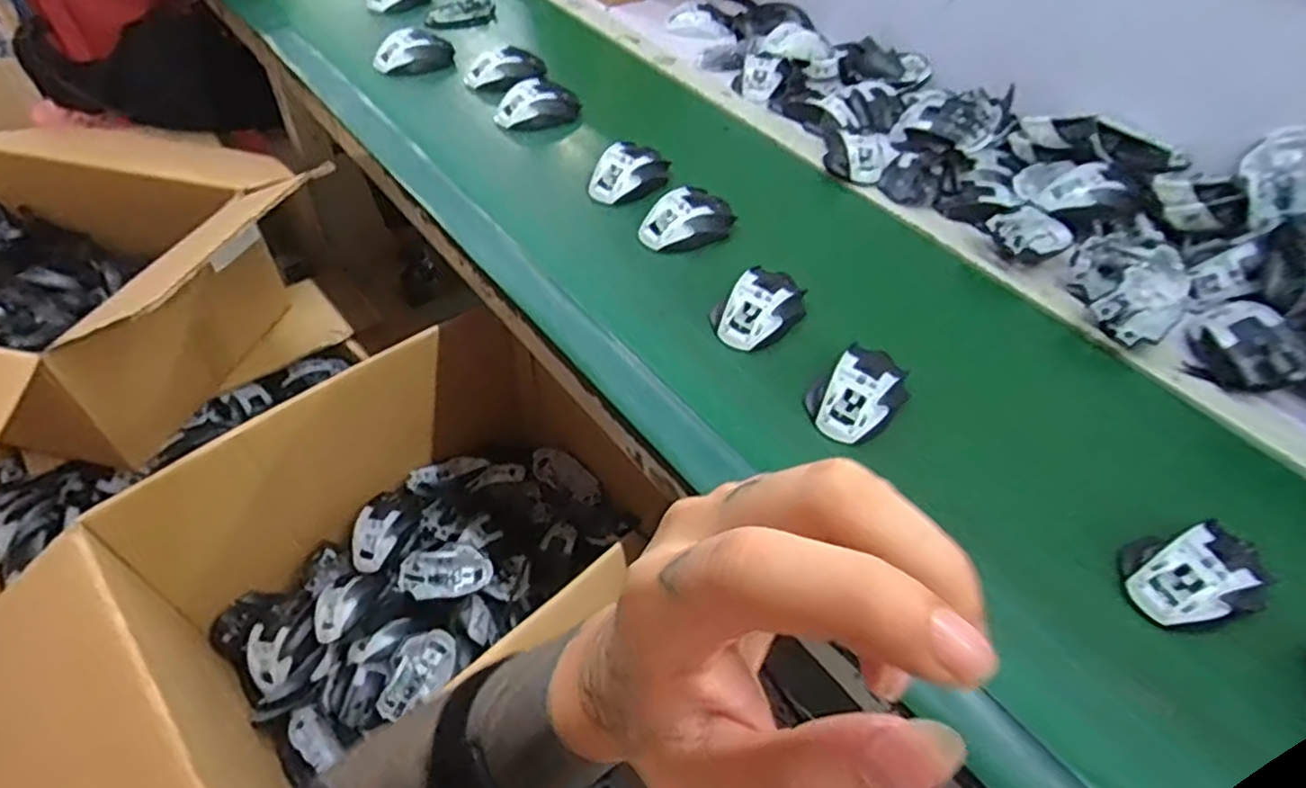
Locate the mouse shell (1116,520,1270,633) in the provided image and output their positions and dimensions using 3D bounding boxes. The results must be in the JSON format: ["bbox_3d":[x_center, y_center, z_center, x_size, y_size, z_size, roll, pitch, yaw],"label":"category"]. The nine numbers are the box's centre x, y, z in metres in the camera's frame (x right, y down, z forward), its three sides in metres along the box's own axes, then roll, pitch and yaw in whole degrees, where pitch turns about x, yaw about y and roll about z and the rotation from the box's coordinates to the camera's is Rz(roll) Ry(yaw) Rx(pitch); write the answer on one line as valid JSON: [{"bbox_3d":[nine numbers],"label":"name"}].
[{"bbox_3d":[0.422,0.140,0.538,0.104,0.034,0.070,-6,51,-11],"label":"mouse shell"}]

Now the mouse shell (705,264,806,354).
[{"bbox_3d":[0.114,-0.091,0.703,0.072,0.031,0.118,35,55,21],"label":"mouse shell"}]

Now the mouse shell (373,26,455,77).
[{"bbox_3d":[-0.346,-0.497,1.004,0.113,0.033,0.075,-11,52,-15],"label":"mouse shell"}]

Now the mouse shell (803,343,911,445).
[{"bbox_3d":[0.194,-0.004,0.637,0.068,0.035,0.109,36,55,22],"label":"mouse shell"}]

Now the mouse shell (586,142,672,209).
[{"bbox_3d":[-0.028,-0.270,0.838,0.070,0.030,0.114,39,56,24],"label":"mouse shell"}]

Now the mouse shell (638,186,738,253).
[{"bbox_3d":[0.042,-0.200,0.782,0.115,0.034,0.071,-10,52,-14],"label":"mouse shell"}]

